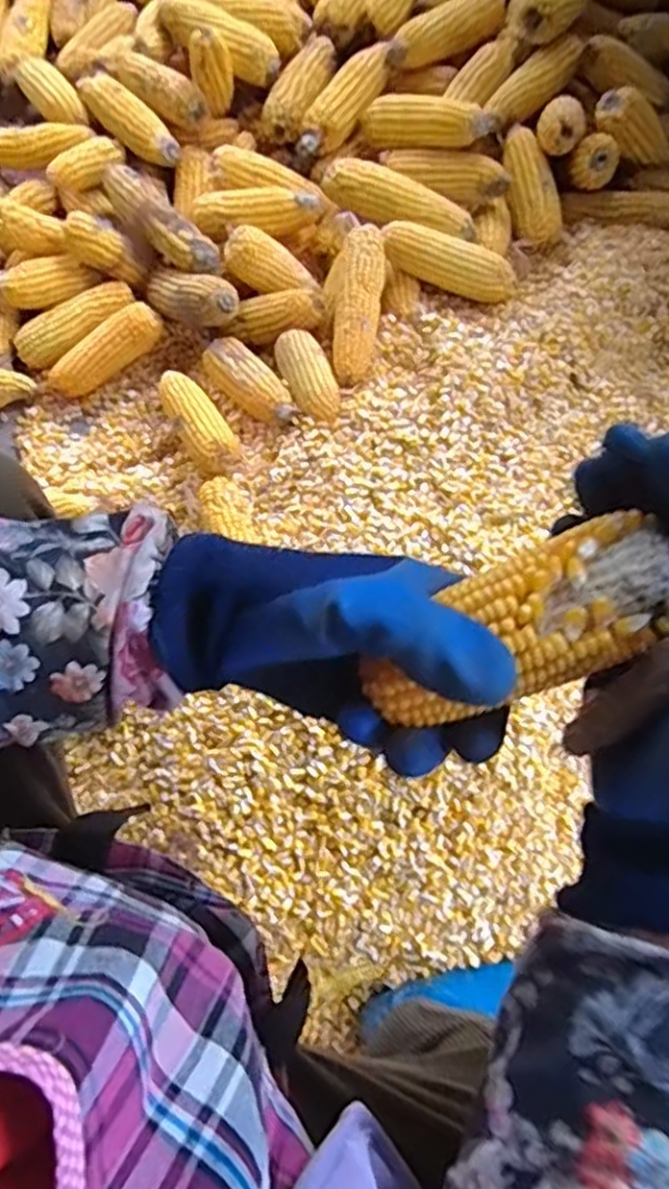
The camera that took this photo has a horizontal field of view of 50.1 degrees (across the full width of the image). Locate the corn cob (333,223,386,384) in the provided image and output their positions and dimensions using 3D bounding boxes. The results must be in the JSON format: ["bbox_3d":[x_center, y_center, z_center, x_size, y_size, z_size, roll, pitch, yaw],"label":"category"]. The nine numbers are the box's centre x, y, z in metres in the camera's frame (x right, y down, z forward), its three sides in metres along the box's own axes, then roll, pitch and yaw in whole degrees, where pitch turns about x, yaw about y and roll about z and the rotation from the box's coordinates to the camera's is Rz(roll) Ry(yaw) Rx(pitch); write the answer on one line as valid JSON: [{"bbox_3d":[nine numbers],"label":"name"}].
[{"bbox_3d":[0.028,-0.334,0.825,0.048,0.041,0.174,8,80,3],"label":"corn cob"}]

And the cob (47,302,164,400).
[{"bbox_3d":[-0.287,-0.302,0.899,0.155,0.048,0.047,-33,80,9],"label":"cob"}]

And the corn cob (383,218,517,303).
[{"bbox_3d":[0.137,-0.393,0.844,0.162,0.042,0.047,19,81,-8],"label":"corn cob"}]

